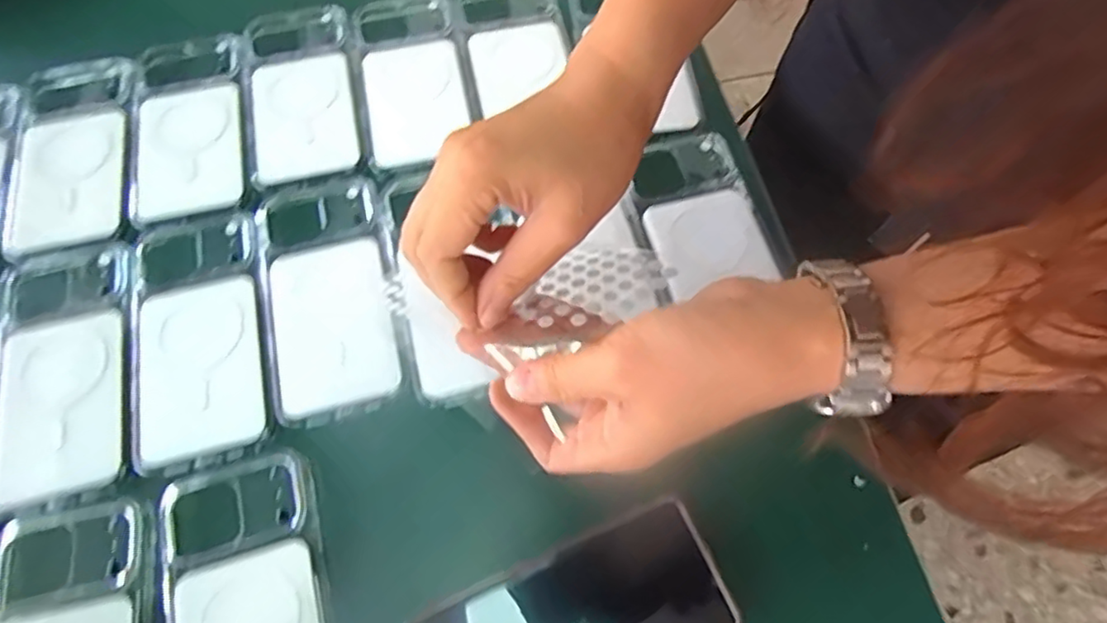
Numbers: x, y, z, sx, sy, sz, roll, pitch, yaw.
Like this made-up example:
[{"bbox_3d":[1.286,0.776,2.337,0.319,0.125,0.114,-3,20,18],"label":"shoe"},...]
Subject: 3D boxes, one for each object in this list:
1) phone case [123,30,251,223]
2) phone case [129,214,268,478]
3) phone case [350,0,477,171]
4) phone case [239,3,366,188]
[{"bbox_3d":[-0.264,-0.140,0.459,0.084,0.012,0.160,-14,66,-5],"label":"phone case"},{"bbox_3d":[-0.220,0.014,0.395,0.080,0.005,0.162,-15,66,-5],"label":"phone case"},{"bbox_3d":[-0.106,-0.179,0.483,0.080,0.009,0.161,-12,66,-4],"label":"phone case"},{"bbox_3d":[-0.188,-0.166,0.477,0.081,0.008,0.163,-13,66,-5],"label":"phone case"}]

